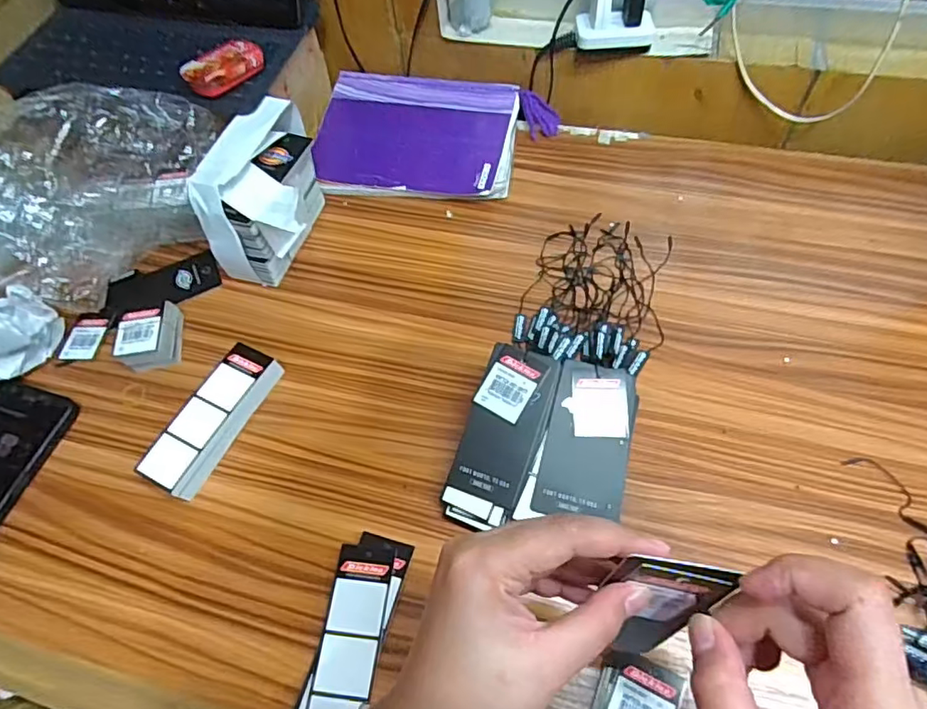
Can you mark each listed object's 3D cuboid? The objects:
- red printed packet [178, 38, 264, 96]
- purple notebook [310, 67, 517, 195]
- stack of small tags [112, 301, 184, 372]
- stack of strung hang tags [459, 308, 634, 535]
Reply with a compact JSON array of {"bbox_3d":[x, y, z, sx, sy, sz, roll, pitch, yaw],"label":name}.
[{"bbox_3d":[-0.206,-0.247,0.493,0.034,0.022,0.069,38,69,23],"label":"red printed packet"},{"bbox_3d":[-0.048,-0.227,0.589,0.200,0.030,0.157,4,60,7],"label":"purple notebook"},{"bbox_3d":[-0.264,-0.015,0.478,0.042,0.033,0.049,-10,59,-1],"label":"stack of small tags"},{"bbox_3d":[0.083,0.065,0.395,0.065,0.044,0.112,13,61,12],"label":"stack of strung hang tags"}]

